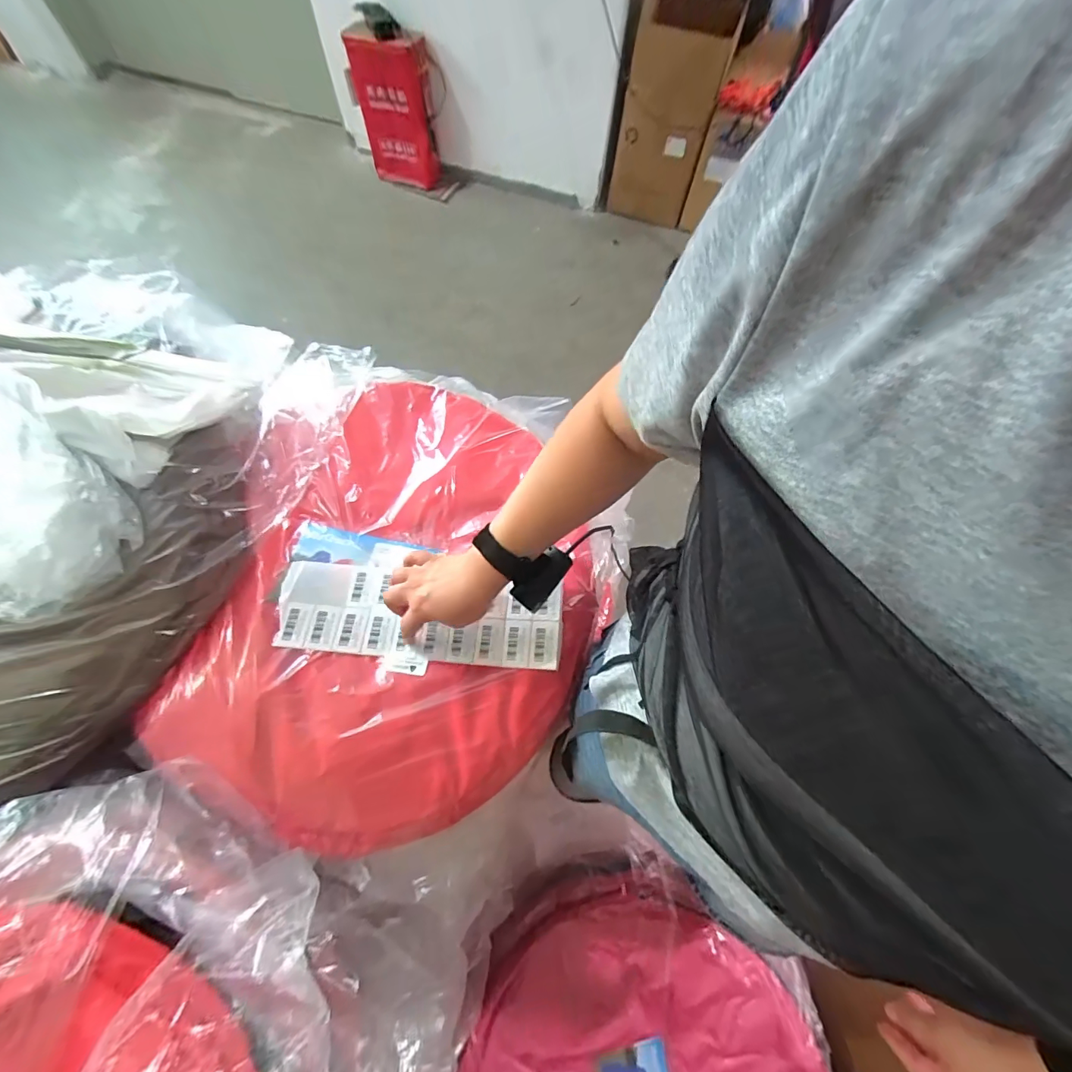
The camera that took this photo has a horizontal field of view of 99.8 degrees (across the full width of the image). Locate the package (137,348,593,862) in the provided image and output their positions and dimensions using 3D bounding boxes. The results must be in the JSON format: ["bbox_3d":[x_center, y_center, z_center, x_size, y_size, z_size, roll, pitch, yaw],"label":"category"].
[{"bbox_3d":[-0.166,0.031,0.559,0.454,0.078,0.607,5,64,0],"label":"package"}]

